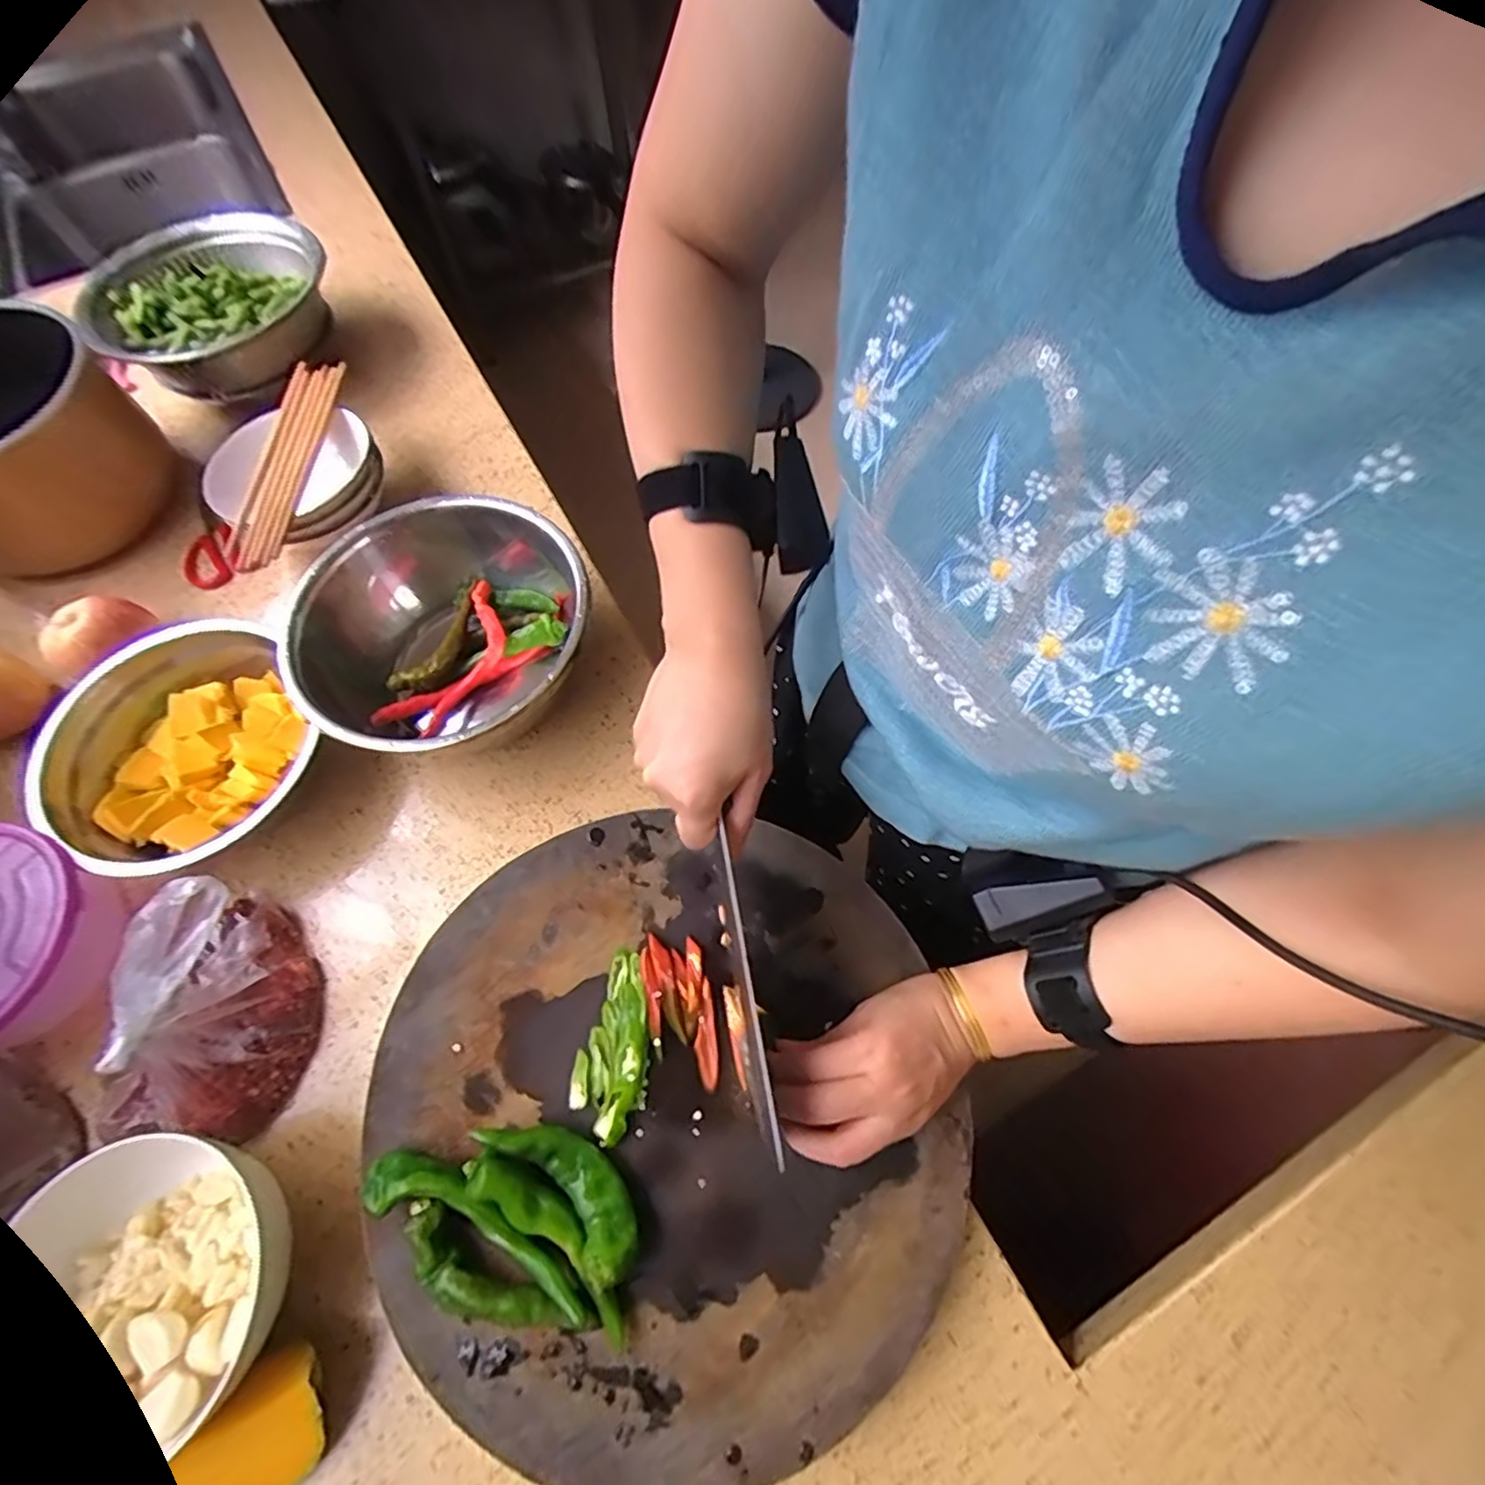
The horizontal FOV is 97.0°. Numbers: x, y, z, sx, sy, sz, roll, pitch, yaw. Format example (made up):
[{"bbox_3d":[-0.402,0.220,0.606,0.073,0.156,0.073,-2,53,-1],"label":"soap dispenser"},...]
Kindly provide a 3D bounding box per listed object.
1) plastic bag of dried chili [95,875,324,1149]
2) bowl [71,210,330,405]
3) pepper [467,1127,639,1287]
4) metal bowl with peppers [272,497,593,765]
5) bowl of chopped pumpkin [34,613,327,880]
[{"bbox_3d":[-0.351,0.173,0.417,0.090,0.138,0.147,13,66,7],"label":"plastic bag of dried chili"},{"bbox_3d":[-0.586,-0.489,0.759,0.250,0.110,0.247,-1,65,1],"label":"bowl"},{"bbox_3d":[-0.100,0.253,0.381,0.108,0.032,0.038,39,72,17],"label":"pepper"},{"bbox_3d":[-0.245,-0.081,0.552,0.235,0.103,0.238,-1,65,1],"label":"metal bowl with peppers"},{"bbox_3d":[-0.439,0.015,0.529,0.183,0.075,0.204,-42,71,-16],"label":"bowl of chopped pumpkin"}]

